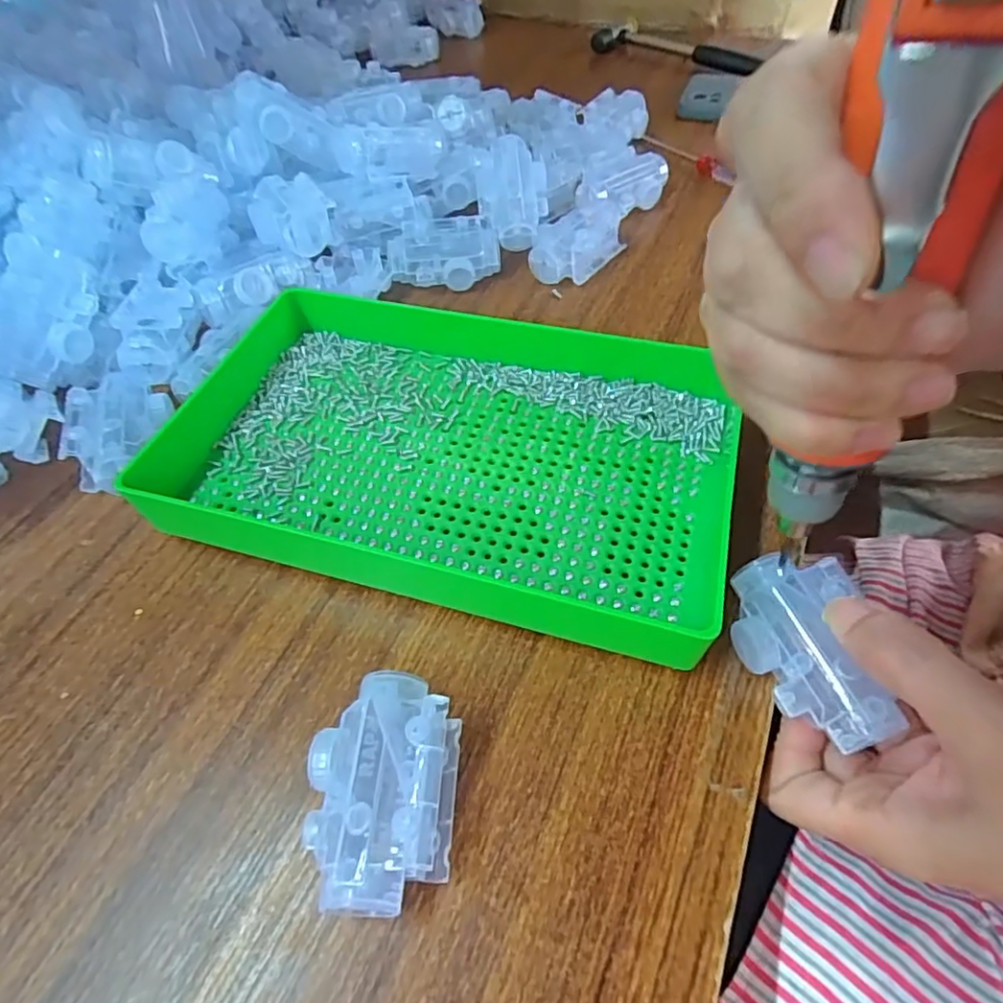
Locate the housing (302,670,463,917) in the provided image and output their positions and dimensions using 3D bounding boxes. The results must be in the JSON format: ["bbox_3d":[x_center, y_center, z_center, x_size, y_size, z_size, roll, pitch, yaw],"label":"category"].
[{"bbox_3d":[-0.040,0.091,0.197,0.047,0.031,0.068,1,53,3],"label":"housing"}]

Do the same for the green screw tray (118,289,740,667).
[{"bbox_3d":[-0.026,-0.026,0.279,0.251,0.033,0.146,12,57,11],"label":"green screw tray"}]

